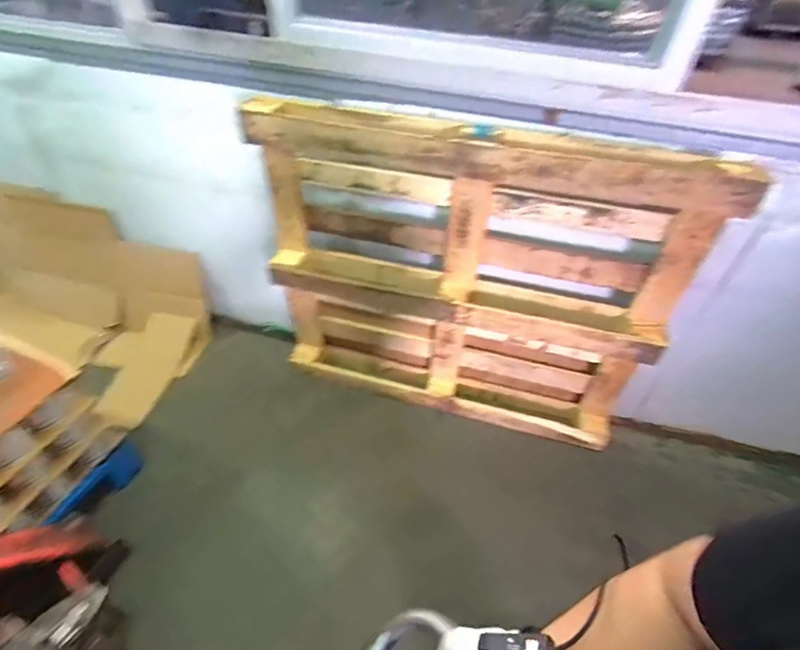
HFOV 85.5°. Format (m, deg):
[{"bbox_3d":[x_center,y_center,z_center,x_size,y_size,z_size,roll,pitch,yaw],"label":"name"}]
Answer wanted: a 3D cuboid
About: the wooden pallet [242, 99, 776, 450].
[{"bbox_3d":[0.187,-0.097,1.331,1.191,0.954,0.194,13,44,9],"label":"wooden pallet"}]

